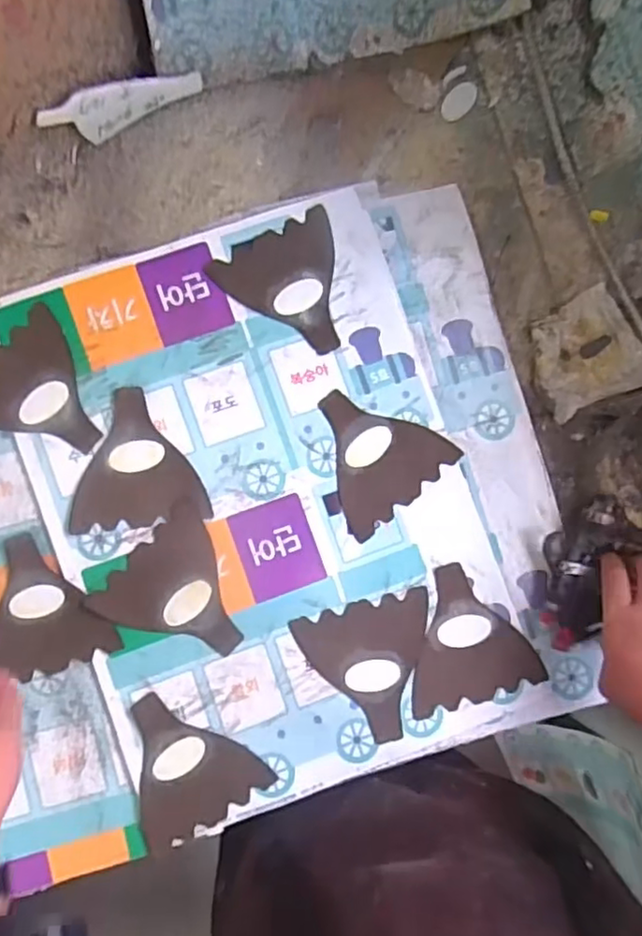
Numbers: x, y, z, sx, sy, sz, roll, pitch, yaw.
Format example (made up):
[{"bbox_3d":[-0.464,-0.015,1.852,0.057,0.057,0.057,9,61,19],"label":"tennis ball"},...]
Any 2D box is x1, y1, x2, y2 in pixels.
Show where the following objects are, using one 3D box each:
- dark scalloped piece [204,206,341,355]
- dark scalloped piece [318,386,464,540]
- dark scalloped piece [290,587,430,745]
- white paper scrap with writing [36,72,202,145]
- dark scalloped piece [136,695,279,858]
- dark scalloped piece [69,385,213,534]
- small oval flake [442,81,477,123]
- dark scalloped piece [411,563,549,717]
[{"bbox_3d":[-0.024,-0.167,0.604,0.119,0.004,0.124,-29,87,-5],"label":"dark scalloped piece"},{"bbox_3d":[0.044,-0.015,0.597,0.121,0.004,0.123,-43,88,-5],"label":"dark scalloped piece"},{"bbox_3d":[0.049,0.183,0.580,0.118,0.006,0.121,-13,86,-4],"label":"dark scalloped piece"},{"bbox_3d":[-0.184,-0.333,0.594,0.157,0.052,0.016,-32,88,-24],"label":"white paper scrap with writing"},{"bbox_3d":[-0.104,0.269,0.567,0.115,0.006,0.128,-3,85,-3],"label":"dark scalloped piece"},{"bbox_3d":[-0.168,-0.009,0.583,0.120,0.008,0.124,-5,86,-3],"label":"dark scalloped piece"},{"bbox_3d":[0.140,-0.370,0.642,0.026,0.004,0.049,38,85,1],"label":"small oval flake"},{"bbox_3d":[0.132,0.153,0.586,0.118,0.008,0.123,-14,86,-4],"label":"dark scalloped piece"}]

